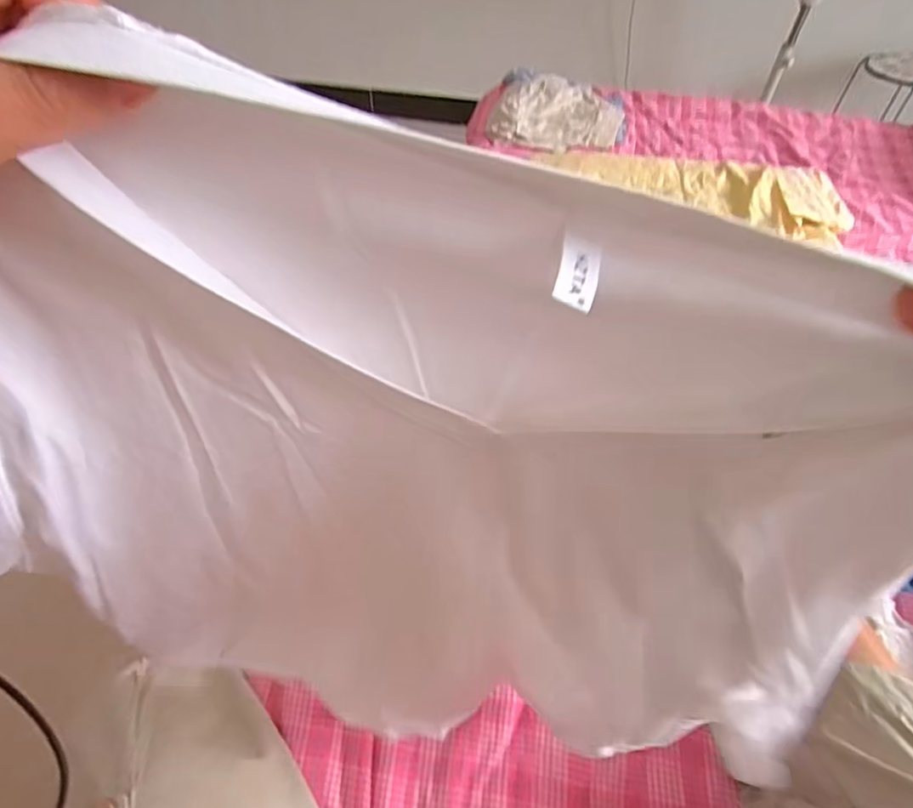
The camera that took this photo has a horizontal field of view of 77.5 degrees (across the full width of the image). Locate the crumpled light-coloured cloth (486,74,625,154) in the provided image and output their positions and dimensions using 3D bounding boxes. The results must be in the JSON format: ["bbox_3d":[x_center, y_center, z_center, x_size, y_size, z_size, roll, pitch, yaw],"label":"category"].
[{"bbox_3d":[0.233,-0.674,1.324,0.290,0.045,0.290,16,53,12],"label":"crumpled light-coloured cloth"}]

